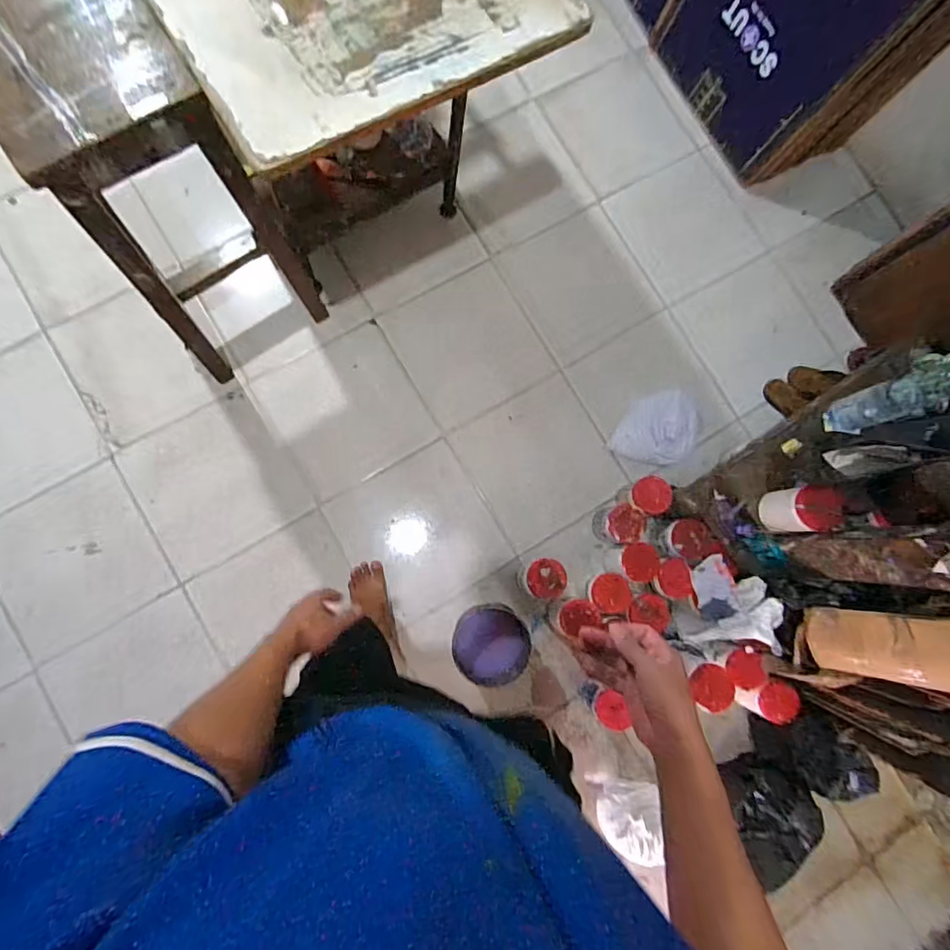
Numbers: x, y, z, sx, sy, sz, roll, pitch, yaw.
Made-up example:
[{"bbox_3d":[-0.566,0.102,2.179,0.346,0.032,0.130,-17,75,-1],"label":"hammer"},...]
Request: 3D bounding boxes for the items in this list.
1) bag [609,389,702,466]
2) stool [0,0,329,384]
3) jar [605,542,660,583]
[{"bbox_3d":[0.543,-0.144,1.536,0.260,0.096,0.207,8,81,-4],"label":"bag"},{"bbox_3d":[-0.606,-0.560,1.143,0.350,0.756,0.374,-29,86,-9],"label":"stool"},{"bbox_3d":[0.432,0.238,1.448,0.107,0.125,0.101,1,82,-5],"label":"jar"}]

